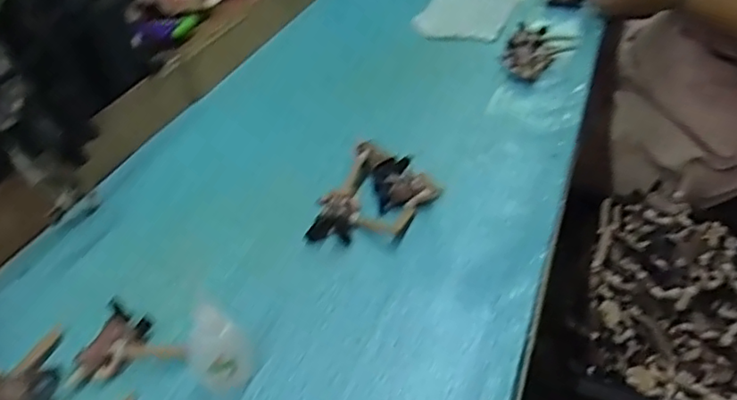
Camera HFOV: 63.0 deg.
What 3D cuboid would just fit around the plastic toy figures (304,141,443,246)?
[{"bbox_3d":[0.009,-0.005,0.511,0.089,0.023,0.113,8,39,17],"label":"plastic toy figures"}]

